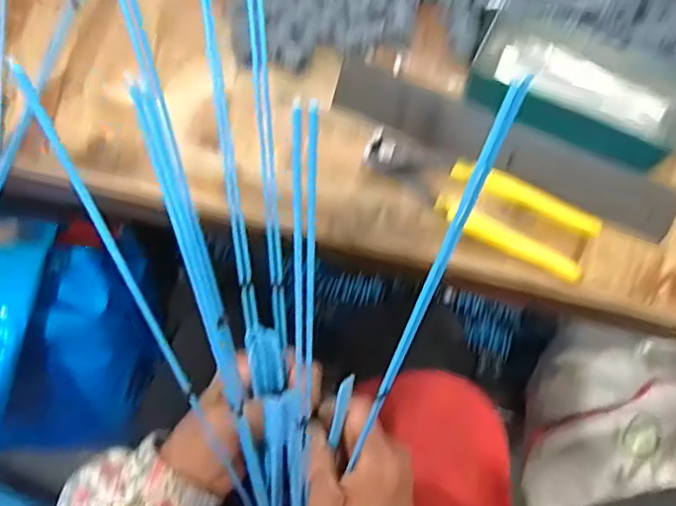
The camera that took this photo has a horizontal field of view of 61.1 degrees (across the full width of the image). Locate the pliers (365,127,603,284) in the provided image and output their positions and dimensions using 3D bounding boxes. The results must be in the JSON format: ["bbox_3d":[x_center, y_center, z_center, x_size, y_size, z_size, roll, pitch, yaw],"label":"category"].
[{"bbox_3d":[0.095,-0.039,0.395,0.165,0.011,0.055,27,72,8],"label":"pliers"}]

